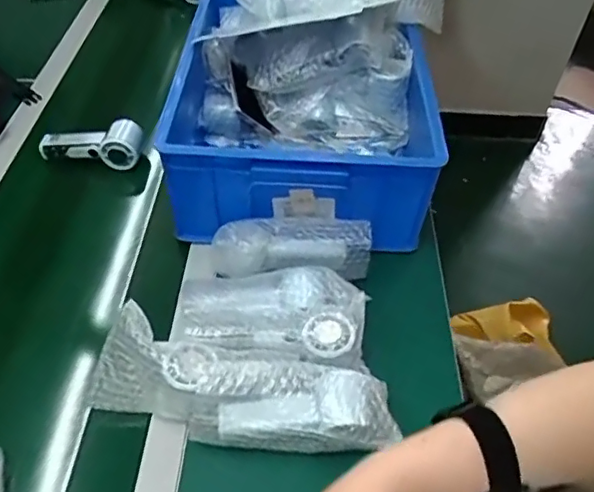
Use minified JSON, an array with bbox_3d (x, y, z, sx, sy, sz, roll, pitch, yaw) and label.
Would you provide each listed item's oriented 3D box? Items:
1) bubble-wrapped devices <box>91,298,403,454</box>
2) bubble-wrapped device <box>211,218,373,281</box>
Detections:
[{"bbox_3d":[-0.057,0.145,0.573,0.299,0.075,0.087,11,48,5],"label":"bubble-wrapped devices"},{"bbox_3d":[-0.007,0.007,0.713,0.194,0.077,0.075,-1,48,-5],"label":"bubble-wrapped device"}]

